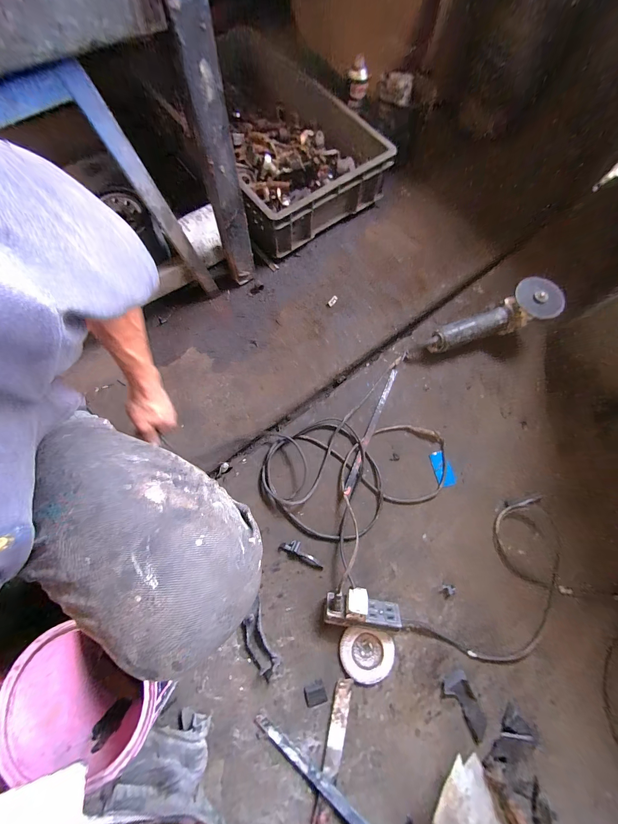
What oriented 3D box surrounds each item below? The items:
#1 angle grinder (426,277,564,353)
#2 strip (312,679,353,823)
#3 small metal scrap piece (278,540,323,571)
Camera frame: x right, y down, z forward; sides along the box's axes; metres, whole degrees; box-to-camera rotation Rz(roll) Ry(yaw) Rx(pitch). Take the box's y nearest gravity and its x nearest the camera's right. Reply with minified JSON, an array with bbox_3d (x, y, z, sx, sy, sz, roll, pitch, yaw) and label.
[{"bbox_3d":[0.407,-0.194,0.616,0.261,0.105,0.105,-27,76,-9],"label":"angle grinder"},{"bbox_3d":[0.036,0.560,0.436,0.025,0.015,0.219,14,74,2],"label":"strip"},{"bbox_3d":[-0.012,0.268,0.518,0.089,0.010,0.030,23,75,5],"label":"small metal scrap piece"}]

